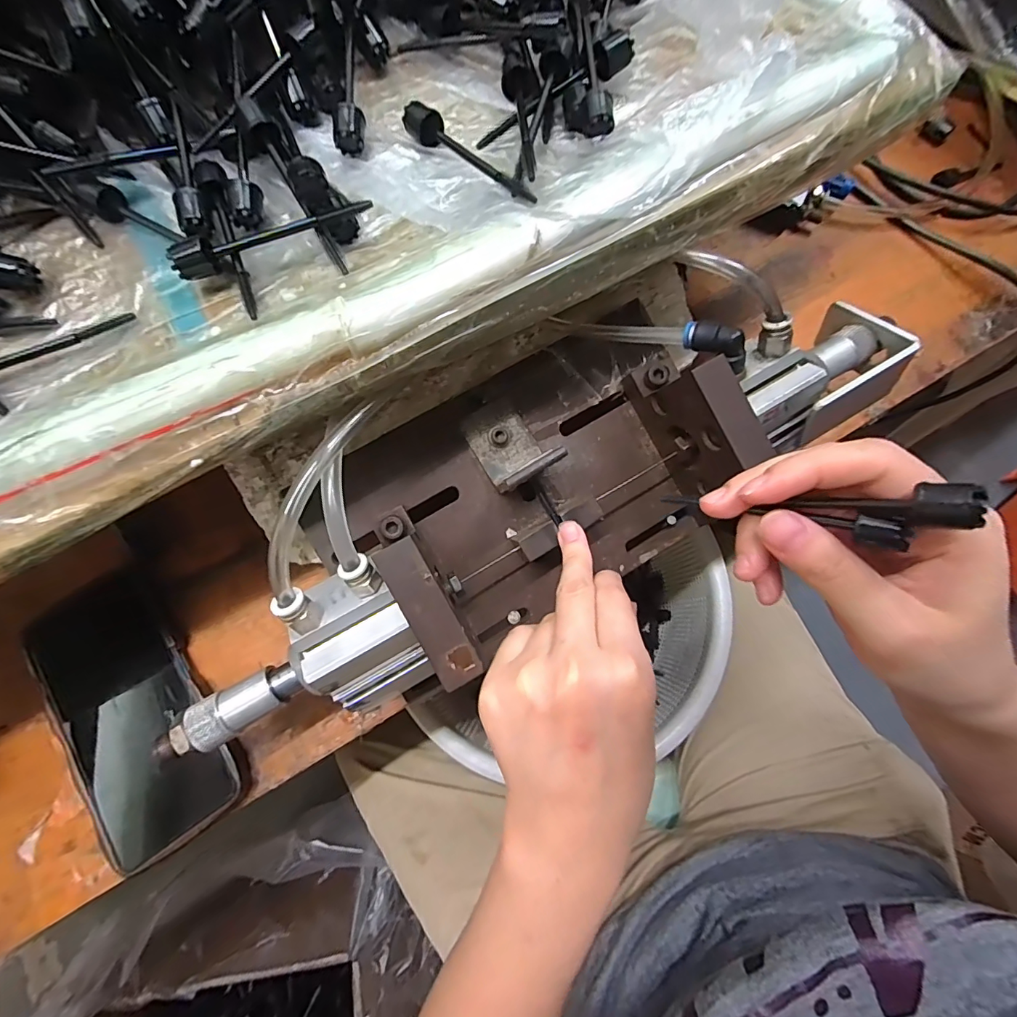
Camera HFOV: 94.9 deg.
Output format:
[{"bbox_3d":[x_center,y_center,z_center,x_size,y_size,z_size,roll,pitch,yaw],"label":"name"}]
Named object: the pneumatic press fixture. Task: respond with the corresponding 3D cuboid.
[{"bbox_3d":[0.018,-0.016,0.272,0.431,0.113,0.144,-29,75,-8],"label":"pneumatic press fixture"}]

